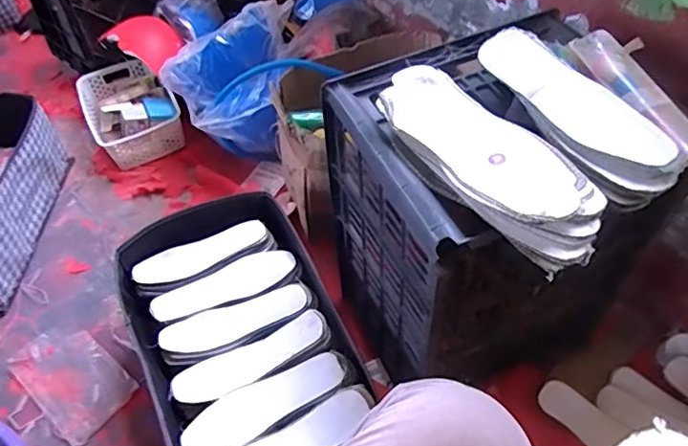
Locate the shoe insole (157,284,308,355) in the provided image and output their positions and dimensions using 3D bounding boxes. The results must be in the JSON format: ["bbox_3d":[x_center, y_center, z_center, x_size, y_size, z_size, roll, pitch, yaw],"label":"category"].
[{"bbox_3d":[-0.163,0.147,0.820,0.216,0.020,0.068,-13,51,-8],"label":"shoe insole"}]

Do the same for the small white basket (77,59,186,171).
[{"bbox_3d":[-0.507,-0.263,1.304,0.192,0.097,0.298,-26,54,-17],"label":"small white basket"}]

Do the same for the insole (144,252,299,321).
[{"bbox_3d":[-0.190,0.099,0.874,0.225,0.028,0.071,-20,52,-12],"label":"insole"}]

